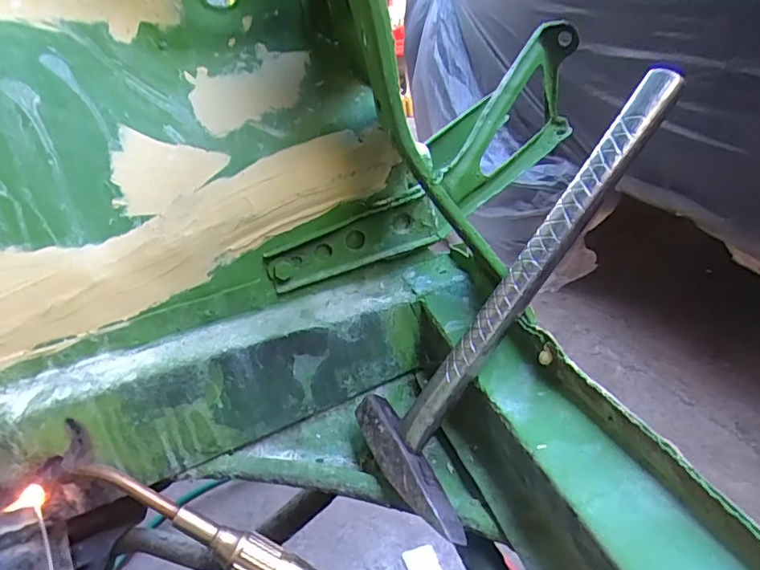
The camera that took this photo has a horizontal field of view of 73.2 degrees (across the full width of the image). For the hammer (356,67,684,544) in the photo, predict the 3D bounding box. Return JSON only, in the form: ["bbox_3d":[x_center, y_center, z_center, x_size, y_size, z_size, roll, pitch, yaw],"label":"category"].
[{"bbox_3d":[0.082,0.002,0.294,0.018,0.270,0.108,28,8,-33],"label":"hammer"}]

